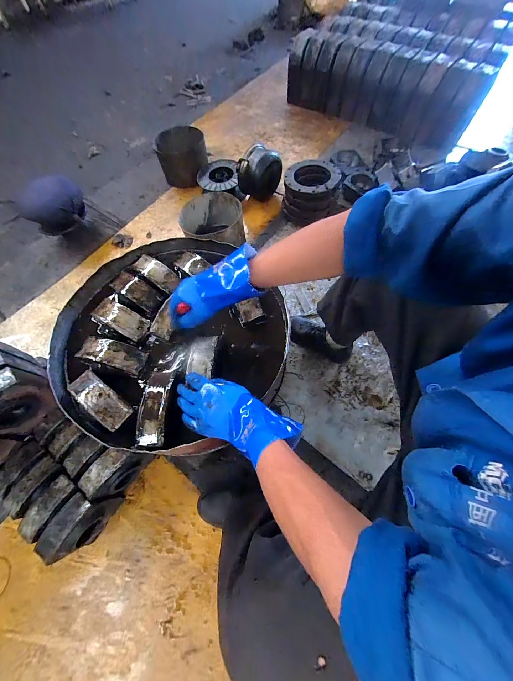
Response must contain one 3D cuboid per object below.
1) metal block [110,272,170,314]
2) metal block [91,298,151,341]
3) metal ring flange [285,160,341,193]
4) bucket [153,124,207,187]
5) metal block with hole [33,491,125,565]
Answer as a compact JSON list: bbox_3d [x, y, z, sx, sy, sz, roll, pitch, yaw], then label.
[{"bbox_3d":[-0.321,-0.134,0.665,0.150,0.036,0.061,27,70,14],"label":"metal block"},{"bbox_3d":[-0.352,-0.060,0.635,0.146,0.038,0.062,25,69,14],"label":"metal block"},{"bbox_3d":[0.271,-0.788,1.180,0.278,0.031,0.265,-4,61,-3],"label":"metal ring flange"},{"bbox_3d":[-0.430,-1.076,1.452,0.280,0.241,0.241,-12,66,-2],"label":"bucket"},{"bbox_3d":[-0.493,0.517,0.719,0.084,0.185,0.174,35,72,17],"label":"metal block with hole"}]

